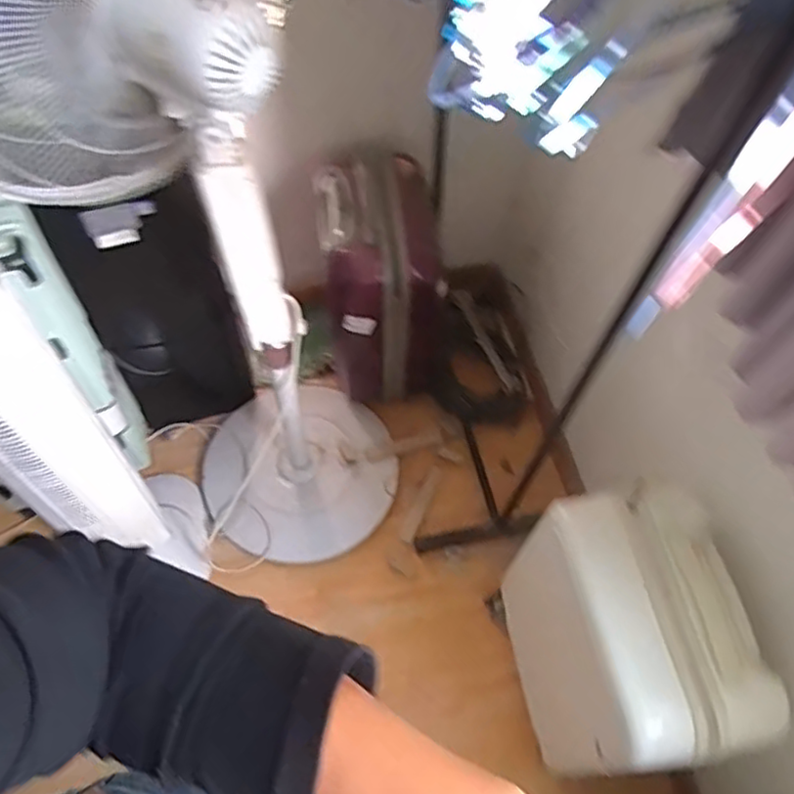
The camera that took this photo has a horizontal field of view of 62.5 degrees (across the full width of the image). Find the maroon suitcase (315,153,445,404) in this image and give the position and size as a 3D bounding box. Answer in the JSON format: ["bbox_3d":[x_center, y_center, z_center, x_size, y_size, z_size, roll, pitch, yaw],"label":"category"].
[{"bbox_3d":[-0.025,-0.234,1.355,0.239,0.450,0.315,-6,60,-6],"label":"maroon suitcase"}]

